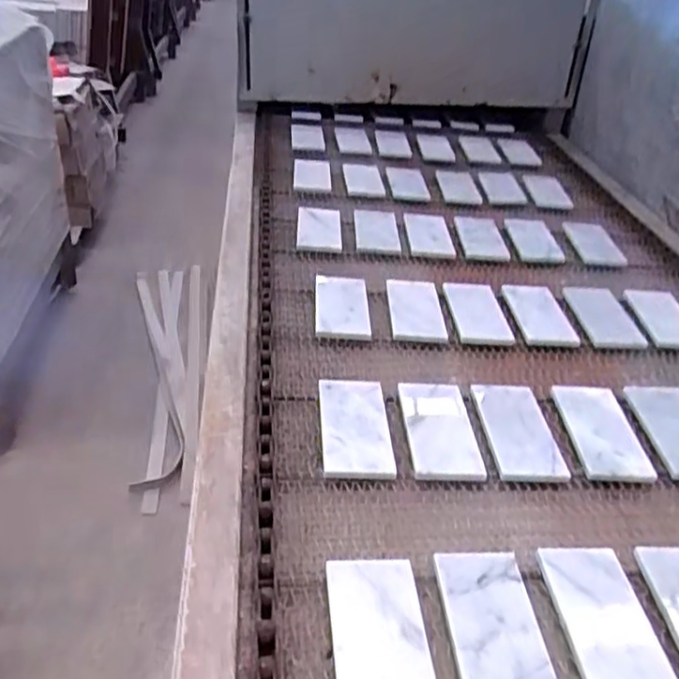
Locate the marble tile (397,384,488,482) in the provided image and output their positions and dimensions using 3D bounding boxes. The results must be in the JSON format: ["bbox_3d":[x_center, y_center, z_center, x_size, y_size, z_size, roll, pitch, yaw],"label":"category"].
[{"bbox_3d":[0.119,0.106,0.787,0.082,0.013,0.159,2,31,-5],"label":"marble tile"}]

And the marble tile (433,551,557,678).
[{"bbox_3d":[0.136,0.255,0.574,0.080,0.013,0.161,3,35,-6],"label":"marble tile"}]

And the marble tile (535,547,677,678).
[{"bbox_3d":[0.237,0.249,0.584,0.073,0.011,0.158,3,35,-5],"label":"marble tile"}]

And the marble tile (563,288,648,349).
[{"bbox_3d":[0.425,-0.043,1.067,0.084,0.007,0.181,6,34,-1],"label":"marble tile"}]

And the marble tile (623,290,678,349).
[{"bbox_3d":[0.530,-0.040,1.086,0.094,0.015,0.178,6,32,0],"label":"marble tile"}]

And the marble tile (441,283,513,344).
[{"bbox_3d":[0.214,-0.045,1.033,0.080,0.018,0.169,4,35,-5],"label":"marble tile"}]

